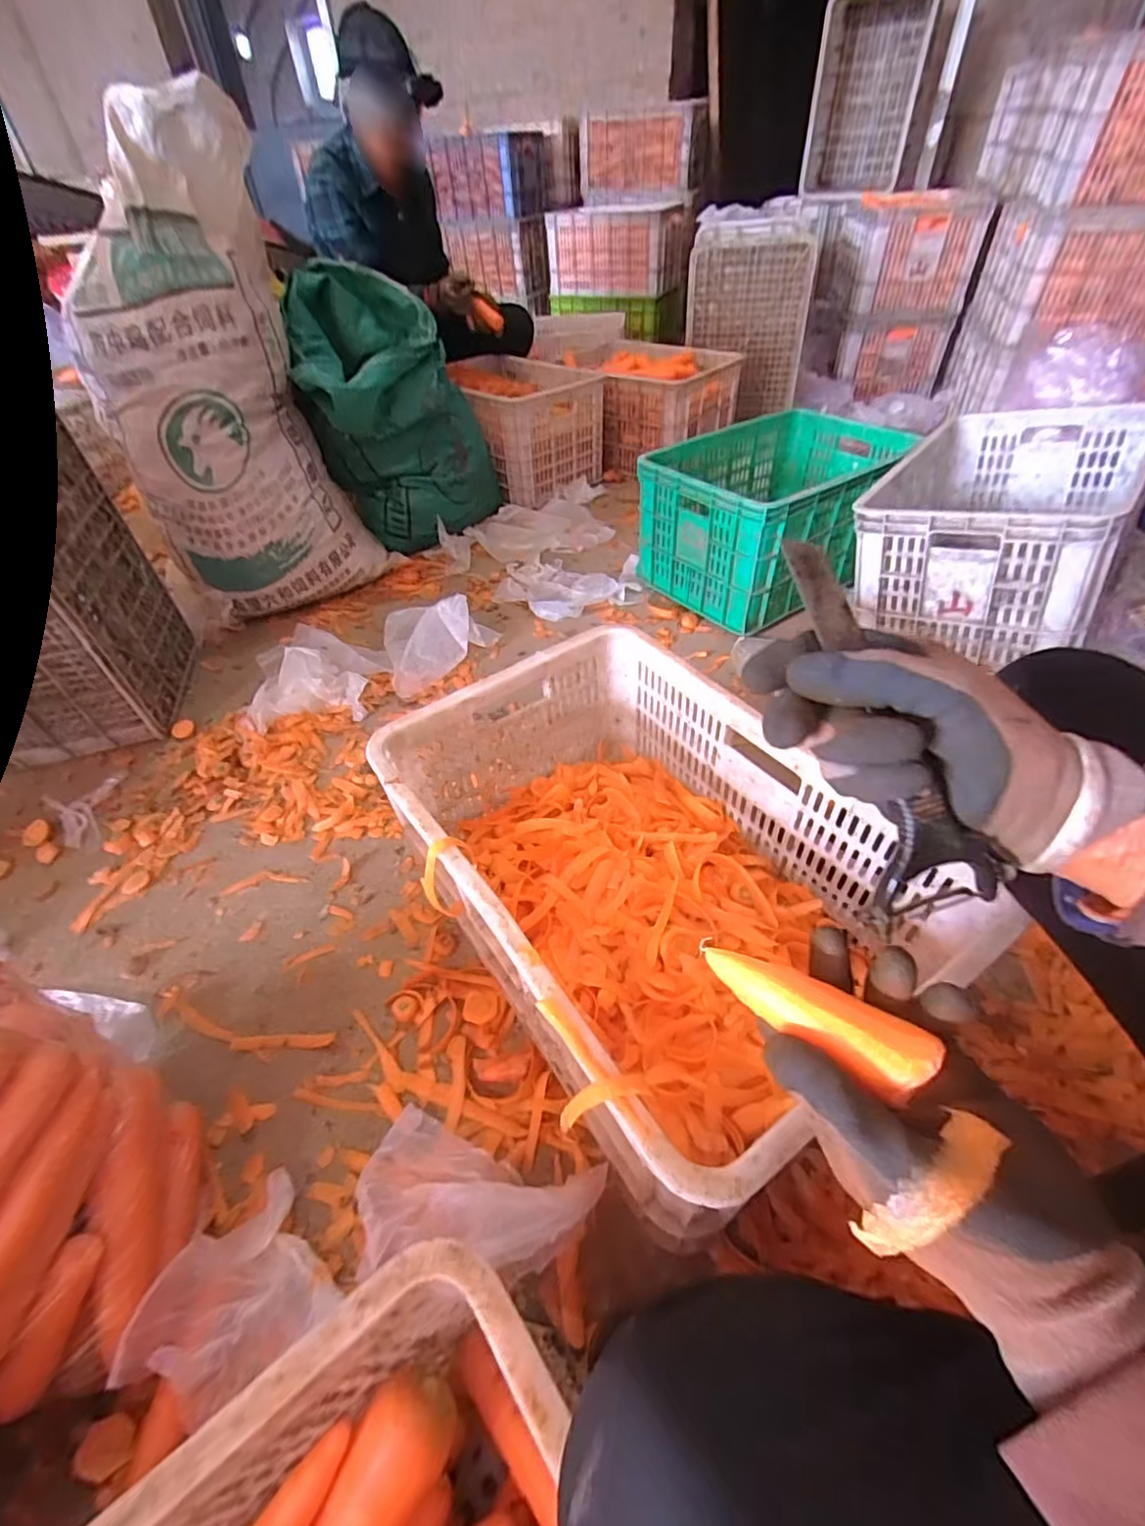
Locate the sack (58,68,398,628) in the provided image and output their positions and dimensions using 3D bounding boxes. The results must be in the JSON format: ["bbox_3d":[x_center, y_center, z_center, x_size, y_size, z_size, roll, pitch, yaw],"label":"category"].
[{"bbox_3d":[-0.655,-0.667,1.118,0.393,0.770,0.232,-25,49,-19],"label":"sack"}]

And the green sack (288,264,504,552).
[{"bbox_3d":[-0.382,-0.781,1.351,0.389,0.476,0.327,-12,46,-7],"label":"green sack"}]

